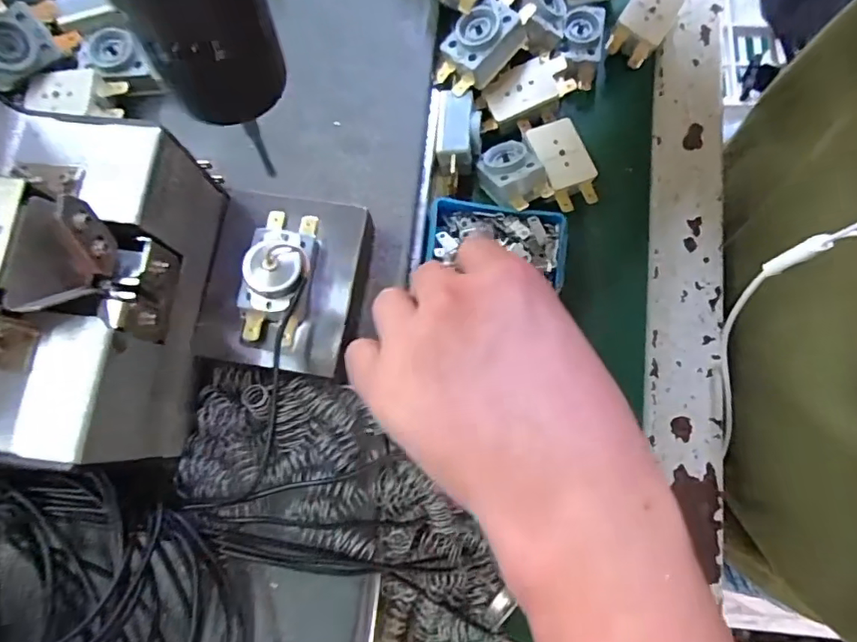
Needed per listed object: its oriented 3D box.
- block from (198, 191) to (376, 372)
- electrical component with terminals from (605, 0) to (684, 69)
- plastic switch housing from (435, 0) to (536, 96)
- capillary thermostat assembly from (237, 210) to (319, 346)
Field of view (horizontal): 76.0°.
[{"bbox_3d":[-0.064,-0.016,0.259,0.068,0.026,0.079,9,78,3],"label":"block"},{"bbox_3d":[0.125,-0.172,0.314,0.027,0.019,0.044,32,80,8],"label":"electrical component with terminals"},{"bbox_3d":[0.031,-0.149,0.292,0.055,0.022,0.029,-43,80,-8],"label":"plastic switch housing"},{"bbox_3d":[-0.065,-0.022,0.239,0.029,0.020,0.059,8,78,3],"label":"capillary thermostat assembly"}]

